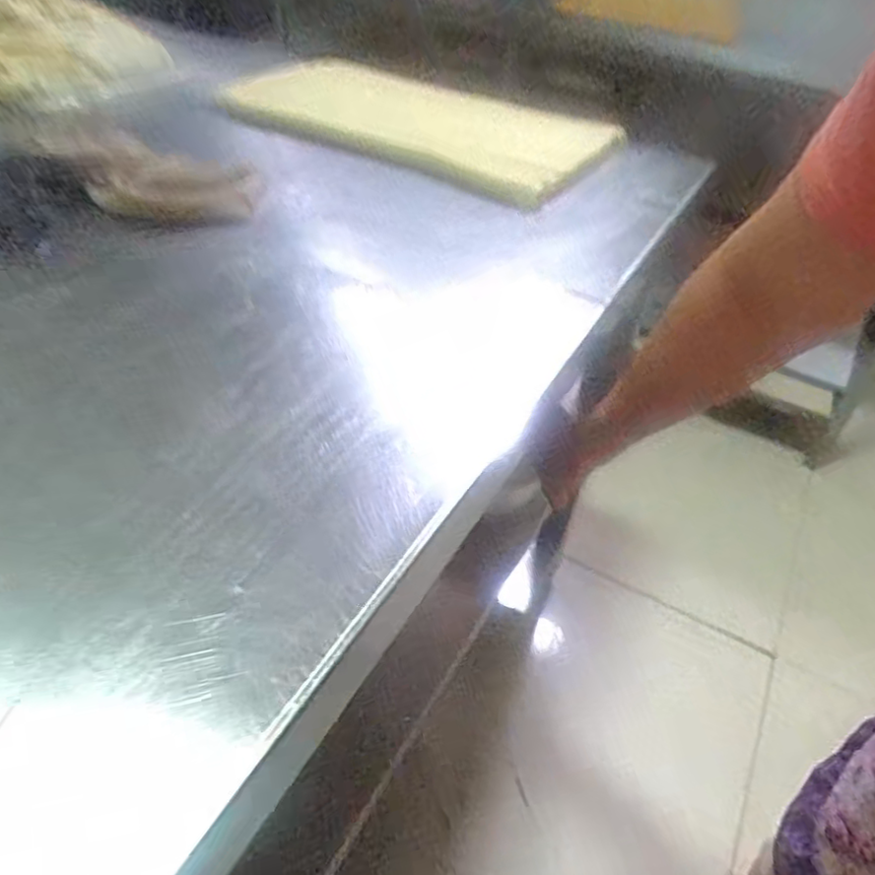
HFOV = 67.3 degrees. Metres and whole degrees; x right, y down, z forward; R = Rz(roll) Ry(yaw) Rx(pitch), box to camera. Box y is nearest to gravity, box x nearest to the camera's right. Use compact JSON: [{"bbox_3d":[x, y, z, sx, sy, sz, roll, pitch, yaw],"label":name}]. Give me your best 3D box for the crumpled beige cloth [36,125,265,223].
[{"bbox_3d":[-0.245,-0.227,0.562,0.176,0.037,0.110,-4,42,-13],"label":"crumpled beige cloth"}]

